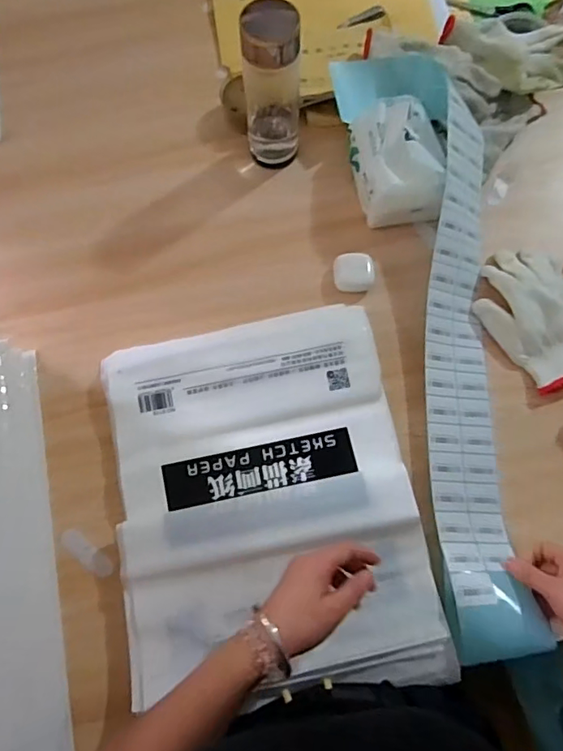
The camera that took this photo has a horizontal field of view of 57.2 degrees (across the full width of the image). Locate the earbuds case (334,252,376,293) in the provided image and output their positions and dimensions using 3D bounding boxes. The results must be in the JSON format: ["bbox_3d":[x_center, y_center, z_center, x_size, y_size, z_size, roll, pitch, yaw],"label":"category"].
[{"bbox_3d":[0.091,-0.129,0.639,0.050,0.020,0.043,3,73,1],"label":"earbuds case"}]

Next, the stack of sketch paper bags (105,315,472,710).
[{"bbox_3d":[-0.020,0.116,0.538,0.305,0.039,0.374,-10,73,-2],"label":"stack of sketch paper bags"}]

